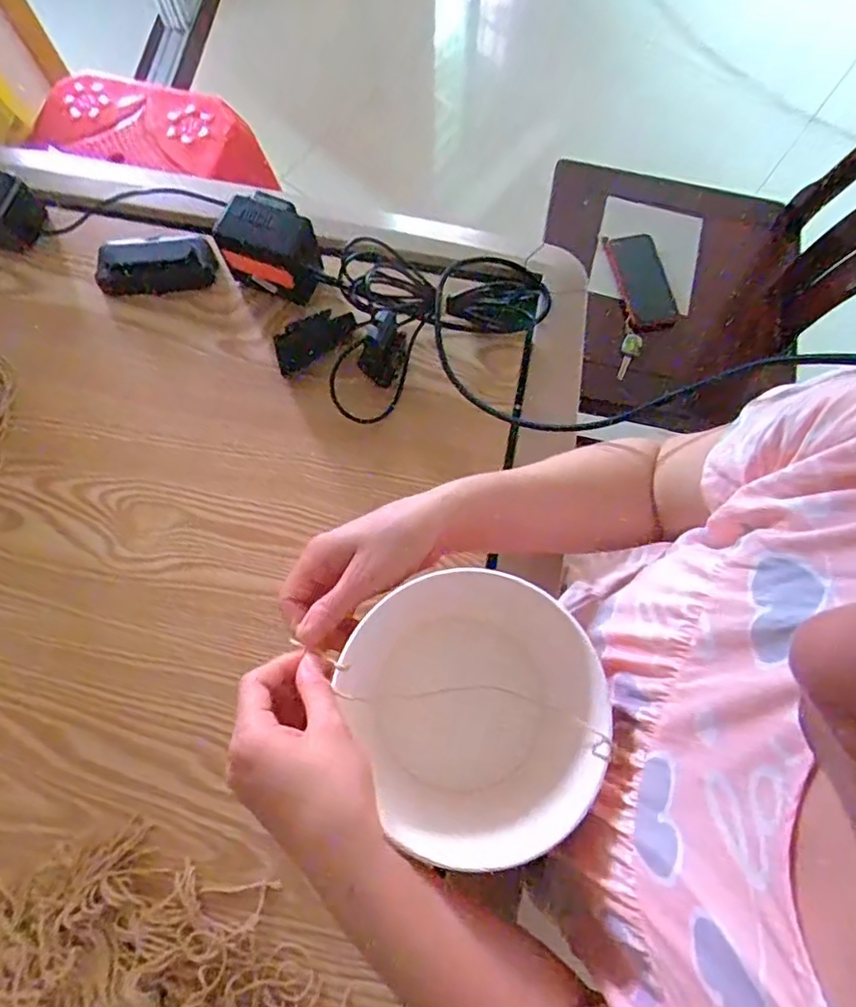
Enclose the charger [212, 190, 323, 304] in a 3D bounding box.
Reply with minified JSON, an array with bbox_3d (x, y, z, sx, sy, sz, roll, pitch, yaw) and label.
[{"bbox_3d":[-0.137,-0.230,0.553,0.091,0.074,0.058,21,73,7],"label":"charger"}]

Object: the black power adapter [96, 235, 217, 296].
[{"bbox_3d":[-0.261,-0.230,0.577,0.110,0.027,0.049,-5,72,-2],"label":"black power adapter"}]

